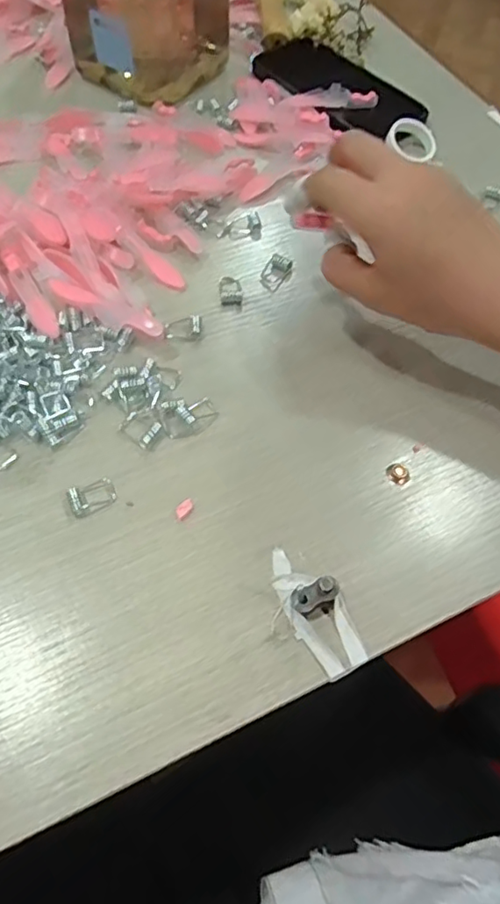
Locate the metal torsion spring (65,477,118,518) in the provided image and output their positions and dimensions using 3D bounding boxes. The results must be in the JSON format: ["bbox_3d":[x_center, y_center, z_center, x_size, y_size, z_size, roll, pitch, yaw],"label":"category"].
[{"bbox_3d":[-0.081,0.021,0.296,0.023,0.007,0.016,-25,64,-15],"label":"metal torsion spring"}]

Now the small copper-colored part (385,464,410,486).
[{"bbox_3d":[0.080,0.011,0.310,0.012,0.004,0.012,1,60,-1],"label":"small copper-colored part"}]

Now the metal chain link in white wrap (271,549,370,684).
[{"bbox_3d":[0.030,0.070,0.266,0.026,0.014,0.061,-19,63,-12],"label":"metal chain link in white wrap"}]

